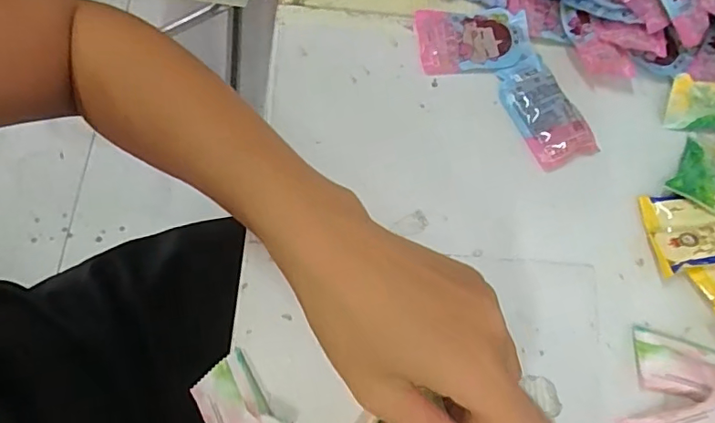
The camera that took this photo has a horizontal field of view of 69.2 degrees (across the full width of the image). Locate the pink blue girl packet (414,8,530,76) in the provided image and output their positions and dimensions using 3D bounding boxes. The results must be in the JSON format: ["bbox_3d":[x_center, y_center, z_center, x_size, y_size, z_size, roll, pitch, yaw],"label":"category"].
[{"bbox_3d":[0.087,-0.131,0.392,0.082,0.009,0.055,-1,70,-6],"label":"pink blue girl packet"}]

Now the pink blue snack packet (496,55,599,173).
[{"bbox_3d":[0.135,-0.073,0.378,0.045,0.009,0.085,-22,74,-13],"label":"pink blue snack packet"}]

